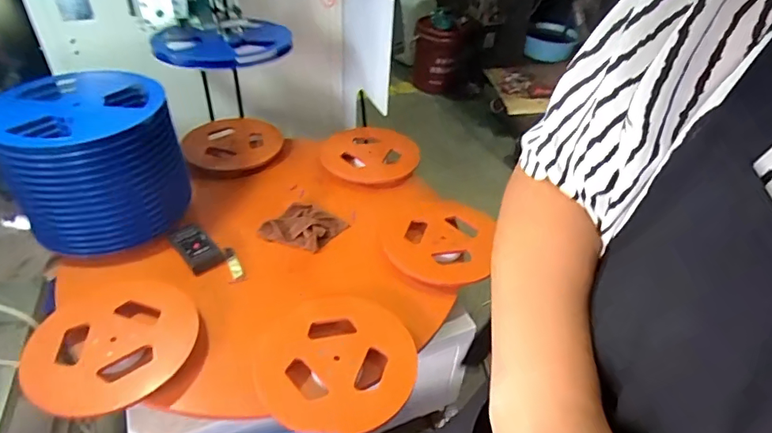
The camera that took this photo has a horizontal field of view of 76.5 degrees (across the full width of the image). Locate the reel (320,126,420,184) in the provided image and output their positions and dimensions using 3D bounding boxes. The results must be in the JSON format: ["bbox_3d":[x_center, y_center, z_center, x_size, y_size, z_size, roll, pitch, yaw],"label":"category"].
[{"bbox_3d":[-0.042,-0.177,1.367,0.267,0.039,0.242,-4,39,-9],"label":"reel"}]

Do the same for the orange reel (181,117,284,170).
[{"bbox_3d":[-0.428,-0.210,1.391,0.271,0.038,0.250,2,39,-2],"label":"orange reel"}]

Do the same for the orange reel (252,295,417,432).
[{"bbox_3d":[-0.082,0.246,0.856,0.277,0.030,0.272,2,39,-2],"label":"orange reel"}]

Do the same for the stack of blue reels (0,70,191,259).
[{"bbox_3d":[-0.617,-0.116,1.069,0.303,0.288,0.291,-7,40,-12],"label":"stack of blue reels"}]

